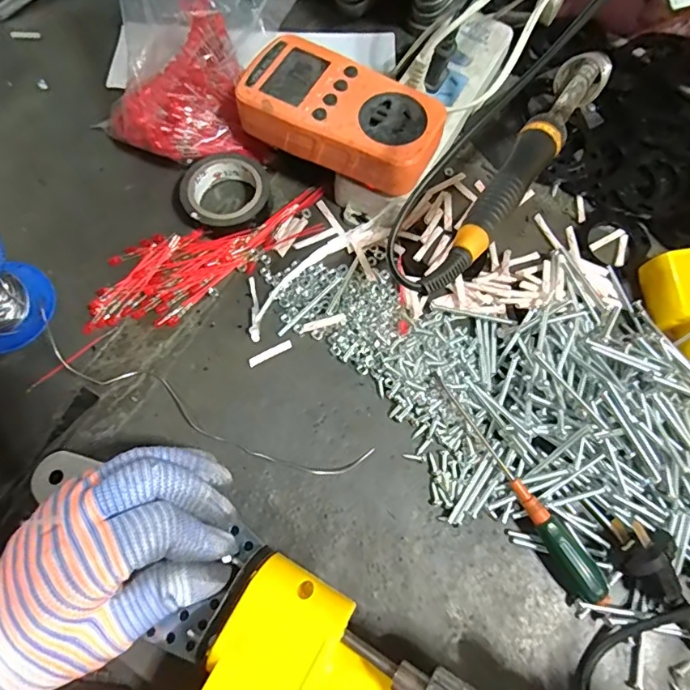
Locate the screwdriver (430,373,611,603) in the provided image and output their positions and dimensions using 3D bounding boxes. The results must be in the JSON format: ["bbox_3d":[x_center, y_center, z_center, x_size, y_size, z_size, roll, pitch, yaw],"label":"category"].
[{"bbox_3d":[0.099,0.084,0.280,0.016,0.014,0.154,-34,75,-12],"label":"screwdriver"}]

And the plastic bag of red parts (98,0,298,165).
[{"bbox_3d":[-0.105,-0.198,0.322,0.124,0.118,0.115,20,71,6],"label":"plastic bag of red parts"}]

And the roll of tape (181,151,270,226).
[{"bbox_3d":[-0.083,-0.109,0.341,0.058,0.016,0.058,0,70,-1],"label":"roll of tape"}]

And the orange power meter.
[{"bbox_3d":[-0.002,-0.151,0.316,0.126,0.033,0.065,27,71,6],"label":"orange power meter"}]

